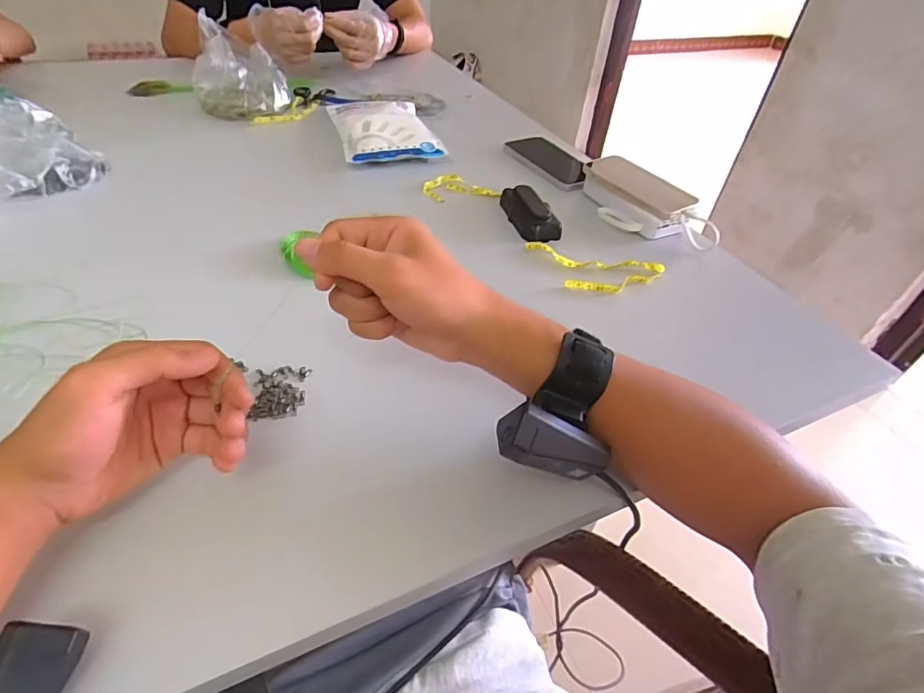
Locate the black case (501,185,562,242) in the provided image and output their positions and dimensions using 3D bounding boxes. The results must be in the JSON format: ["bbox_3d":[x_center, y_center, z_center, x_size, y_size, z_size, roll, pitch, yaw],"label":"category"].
[{"bbox_3d":[0.080,-0.166,0.605,0.045,0.025,0.097,-11,46,-16],"label":"black case"}]

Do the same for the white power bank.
[{"bbox_3d":[0.216,-0.194,0.623,0.066,0.051,0.150,-23,51,-26],"label":"white power bank"}]

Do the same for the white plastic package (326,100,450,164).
[{"bbox_3d":[-0.120,-0.338,0.761,0.140,0.024,0.203,-10,46,-16],"label":"white plastic package"}]

